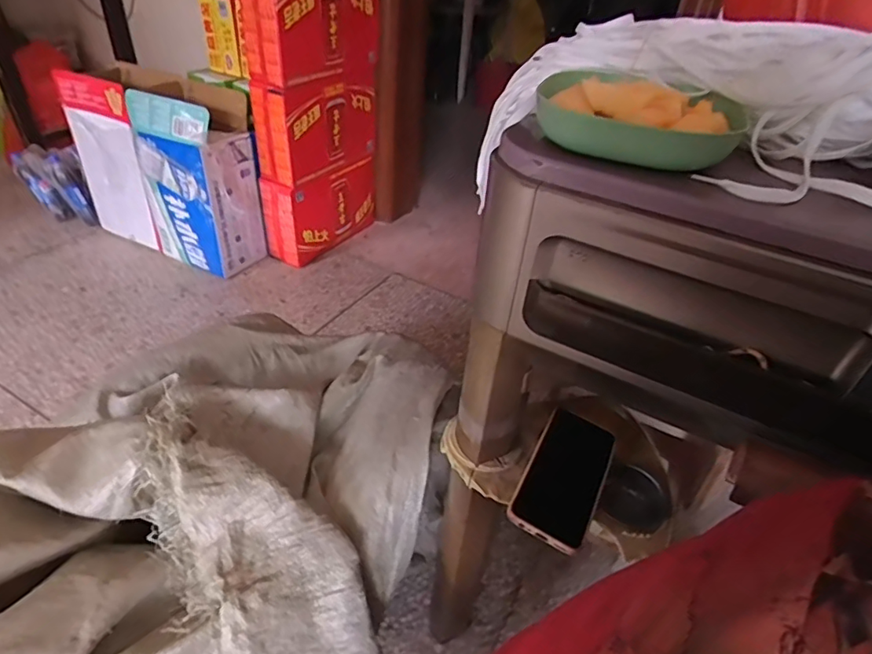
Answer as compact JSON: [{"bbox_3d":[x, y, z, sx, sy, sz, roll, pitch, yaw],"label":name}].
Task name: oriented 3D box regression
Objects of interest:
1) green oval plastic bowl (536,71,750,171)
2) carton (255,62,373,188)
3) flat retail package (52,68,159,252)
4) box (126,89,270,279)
[{"bbox_3d":[0.144,-0.152,0.381,0.135,0.033,0.138,17,39,13],"label":"green oval plastic bowl"},{"bbox_3d":[-0.357,-0.629,1.616,0.119,0.273,0.406,23,40,20],"label":"carton"},{"bbox_3d":[-0.972,-0.477,1.586,0.287,0.487,0.031,20,39,18],"label":"flat retail package"},{"bbox_3d":[-0.694,-0.420,1.570,0.282,0.478,0.190,21,40,18],"label":"box"}]

